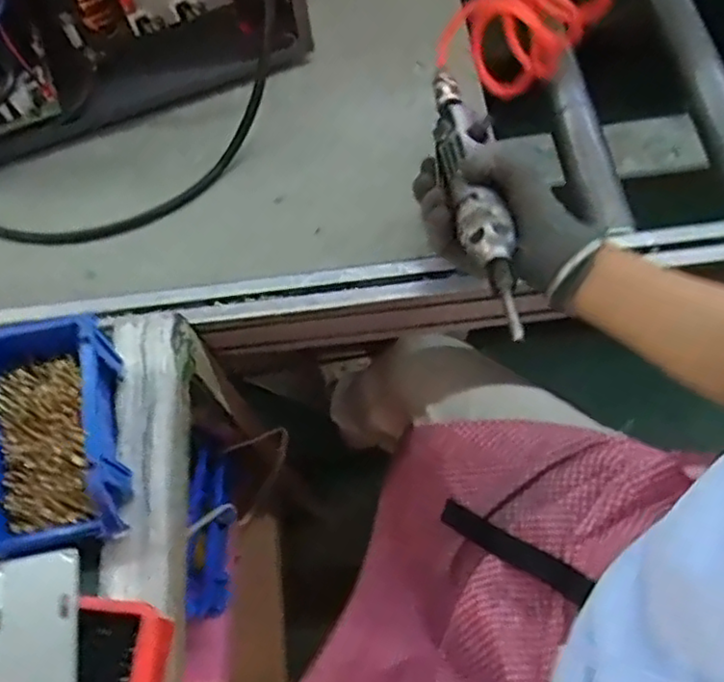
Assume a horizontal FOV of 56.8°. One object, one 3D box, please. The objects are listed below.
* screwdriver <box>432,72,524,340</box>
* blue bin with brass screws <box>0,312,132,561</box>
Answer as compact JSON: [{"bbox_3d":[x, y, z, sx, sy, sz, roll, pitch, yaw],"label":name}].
[{"bbox_3d":[0.090,-0.124,0.536,0.040,0.036,0.259,-7,59,0],"label":"screwdriver"},{"bbox_3d":[-0.237,0.072,0.499,0.111,0.067,0.161,-13,65,-3],"label":"blue bin with brass screws"}]

